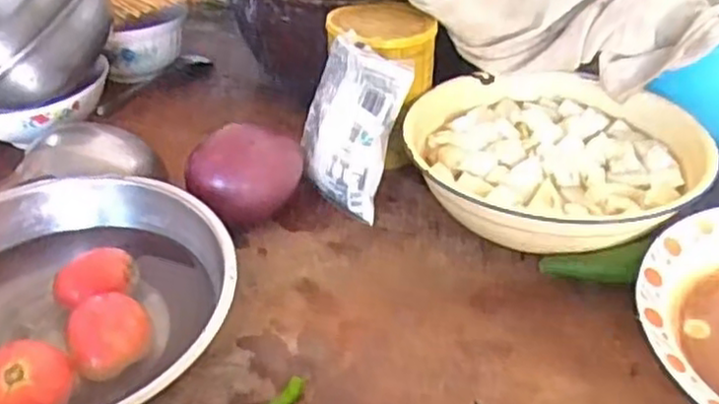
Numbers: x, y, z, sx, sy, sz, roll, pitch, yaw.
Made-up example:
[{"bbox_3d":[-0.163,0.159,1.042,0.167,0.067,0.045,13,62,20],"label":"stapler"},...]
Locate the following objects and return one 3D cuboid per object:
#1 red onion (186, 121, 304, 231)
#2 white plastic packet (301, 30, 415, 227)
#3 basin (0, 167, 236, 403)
[{"bbox_3d":[-0.097,-0.021,0.629,0.075,0.078,0.077,20,45,25],"label":"red onion"},{"bbox_3d":[-0.009,-0.066,0.635,0.096,0.138,0.024,33,22,36],"label":"white plastic packet"},{"bbox_3d":[-0.212,0.076,0.520,0.238,0.083,0.229,0,36,0],"label":"basin"}]

